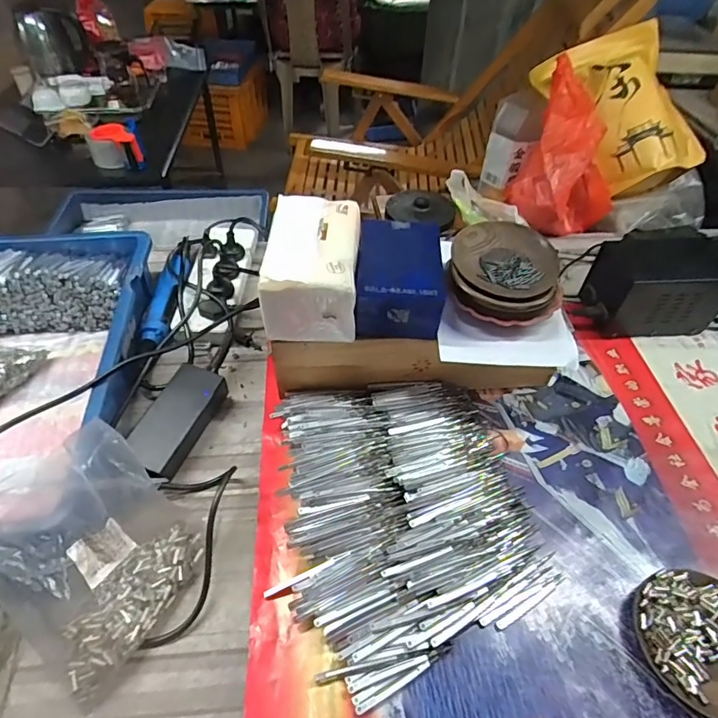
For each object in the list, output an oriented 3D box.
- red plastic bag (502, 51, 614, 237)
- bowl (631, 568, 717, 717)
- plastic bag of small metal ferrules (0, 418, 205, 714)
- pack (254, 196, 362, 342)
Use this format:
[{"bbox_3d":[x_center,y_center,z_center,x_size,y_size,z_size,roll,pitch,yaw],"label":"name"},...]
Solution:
[{"bbox_3d":[0.354,-0.336,0.813,0.171,0.216,0.146,18,50,13],"label":"red plastic bag"},{"bbox_3d":[0.303,0.244,0.423,0.116,0.019,0.115,-12,49,-15],"label":"bowl"},{"bbox_3d":[-0.213,0.157,0.410,0.142,0.127,0.154,37,55,27],"label":"plastic bag of small metal ferrules"},{"bbox_3d":[-0.049,-0.102,0.536,0.093,0.089,0.146,2,48,0],"label":"pack"}]

